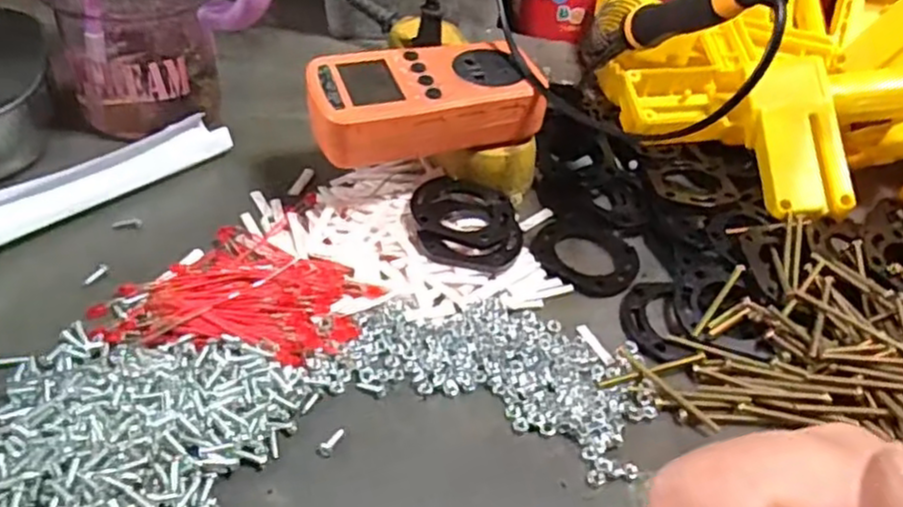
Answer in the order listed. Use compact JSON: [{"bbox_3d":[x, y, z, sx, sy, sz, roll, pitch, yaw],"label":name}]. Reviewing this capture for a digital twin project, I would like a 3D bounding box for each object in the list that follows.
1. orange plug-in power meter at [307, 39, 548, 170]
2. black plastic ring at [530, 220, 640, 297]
[{"bbox_3d":[-0.015,-0.086,0.388,0.127,0.029,0.068,-9,46,-15],"label":"orange plug-in power meter"},{"bbox_3d":[0.076,-0.001,0.386,0.057,0.004,0.052,2,44,-2],"label":"black plastic ring"}]

